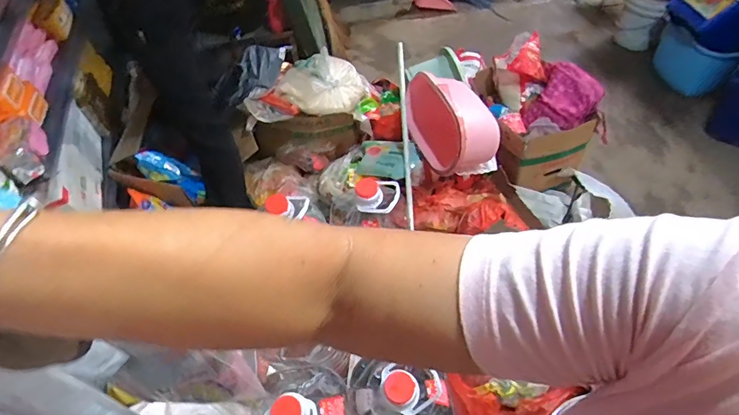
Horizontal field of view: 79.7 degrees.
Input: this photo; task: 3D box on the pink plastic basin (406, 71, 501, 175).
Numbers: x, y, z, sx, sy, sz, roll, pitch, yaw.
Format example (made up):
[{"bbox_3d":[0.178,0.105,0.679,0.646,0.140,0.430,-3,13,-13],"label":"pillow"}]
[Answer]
[{"bbox_3d":[0.277,-0.294,1.478,0.234,0.219,0.324,-21,54,-13],"label":"pink plastic basin"}]

